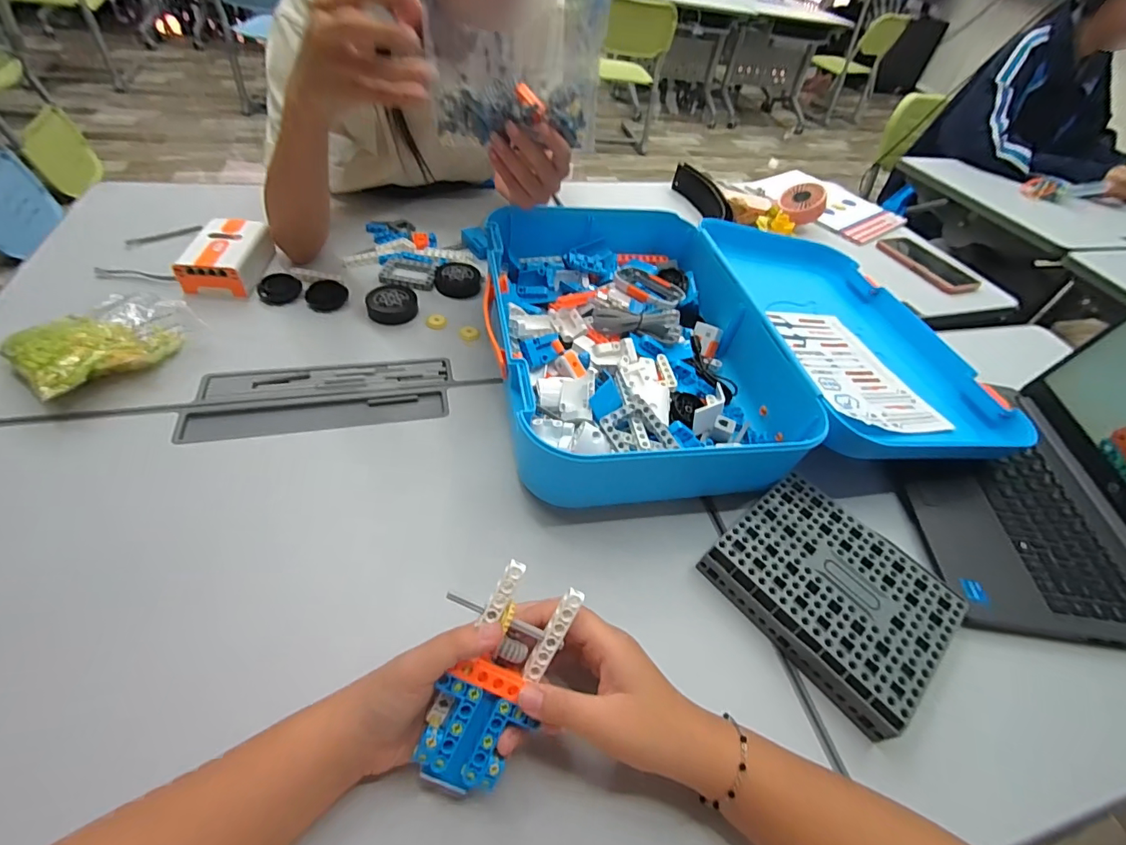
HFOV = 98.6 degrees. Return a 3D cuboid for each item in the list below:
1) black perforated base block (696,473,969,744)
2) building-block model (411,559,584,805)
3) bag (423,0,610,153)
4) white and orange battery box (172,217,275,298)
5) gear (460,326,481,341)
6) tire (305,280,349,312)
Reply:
[{"bbox_3d":[0.226,0.141,0.415,0.146,0.040,0.170,-31,60,-31],"label":"black perforated base block"},{"bbox_3d":[-0.042,0.152,0.292,0.066,0.031,0.128,17,77,10],"label":"building-block model"},{"bbox_3d":[-0.039,-0.318,0.442,0.154,0.124,0.044,-1,49,-10],"label":"bag"},{"bbox_3d":[-0.408,-0.204,0.592,0.073,0.039,0.113,4,49,-6],"label":"white and orange battery box"},{"bbox_3d":[-0.113,-0.109,0.588,0.023,0.010,0.019,-5,50,-14],"label":"gear"},{"bbox_3d":[-0.288,-0.154,0.592,0.047,0.021,0.040,-18,54,-23],"label":"tire"}]

